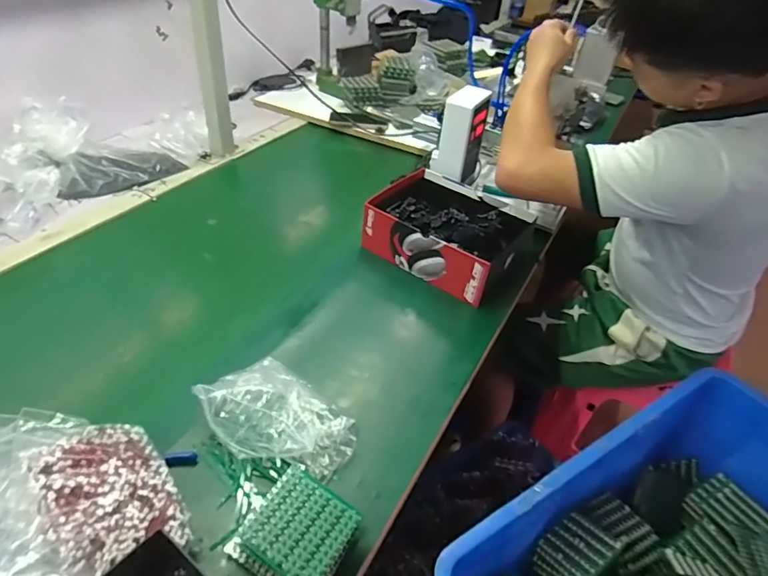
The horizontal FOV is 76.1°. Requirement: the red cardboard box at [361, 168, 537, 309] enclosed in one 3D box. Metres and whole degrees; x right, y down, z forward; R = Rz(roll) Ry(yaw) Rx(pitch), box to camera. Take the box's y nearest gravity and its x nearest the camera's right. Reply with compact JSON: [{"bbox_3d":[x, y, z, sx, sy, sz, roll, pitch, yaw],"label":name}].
[{"bbox_3d":[0.111,-0.098,0.853,0.247,0.079,0.195,26,44,22],"label":"red cardboard box"}]

